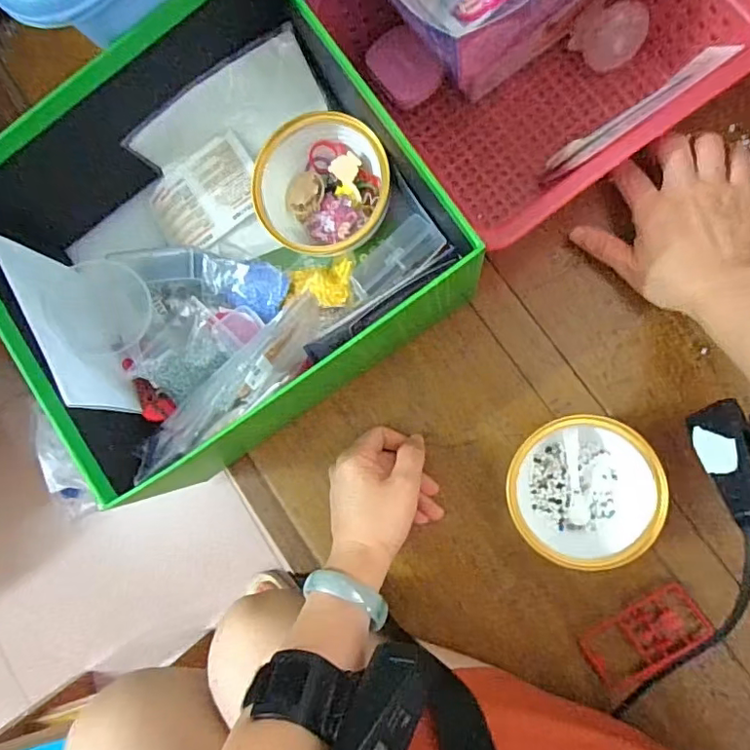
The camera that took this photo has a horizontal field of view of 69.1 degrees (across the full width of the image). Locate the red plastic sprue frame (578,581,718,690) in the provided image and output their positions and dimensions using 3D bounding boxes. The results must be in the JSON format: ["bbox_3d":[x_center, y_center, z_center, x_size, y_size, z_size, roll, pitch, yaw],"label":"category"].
[{"bbox_3d":[0.195,0.189,0.392,0.084,0.010,0.041,-36,81,5],"label":"red plastic sprue frame"}]

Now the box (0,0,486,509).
[{"bbox_3d":[-0.117,-0.097,0.400,0.273,0.135,0.262,-36,81,5],"label":"box"}]

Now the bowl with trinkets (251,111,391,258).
[{"bbox_3d":[-0.037,-0.136,0.398,0.094,0.048,0.099,0,89,12],"label":"bowl with trinkets"}]

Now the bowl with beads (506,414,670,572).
[{"bbox_3d":[0.145,0.080,0.386,0.097,0.056,0.099,-1,86,9],"label":"bowl with beads"}]

